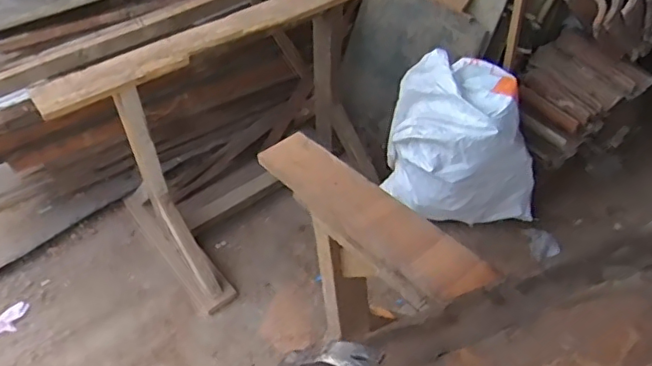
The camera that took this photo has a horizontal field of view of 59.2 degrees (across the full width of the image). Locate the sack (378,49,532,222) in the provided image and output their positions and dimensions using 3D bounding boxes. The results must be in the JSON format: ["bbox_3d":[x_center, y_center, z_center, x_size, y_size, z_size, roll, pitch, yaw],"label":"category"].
[{"bbox_3d":[0.423,-0.128,1.917,0.377,0.453,0.495,-29,49,-23],"label":"sack"}]

